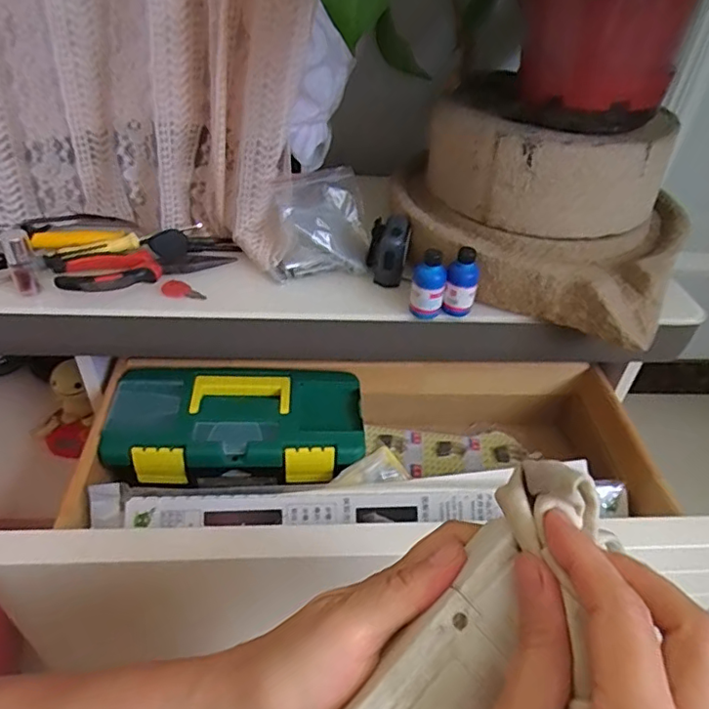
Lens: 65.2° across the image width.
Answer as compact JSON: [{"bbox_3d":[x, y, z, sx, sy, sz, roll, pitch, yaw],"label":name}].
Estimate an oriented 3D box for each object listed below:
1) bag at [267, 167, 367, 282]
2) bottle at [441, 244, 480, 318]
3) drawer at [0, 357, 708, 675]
[{"bbox_3d":[-0.022,-0.130,0.550,0.081,0.075,0.120,16,41,12],"label":"bag"},{"bbox_3d":[0.096,-0.064,0.493,0.027,0.060,0.024,13,40,9],"label":"bottle"},{"bbox_3d":[0.015,0.112,0.542,0.560,0.145,0.270,-1,40,-7],"label":"drawer"}]

